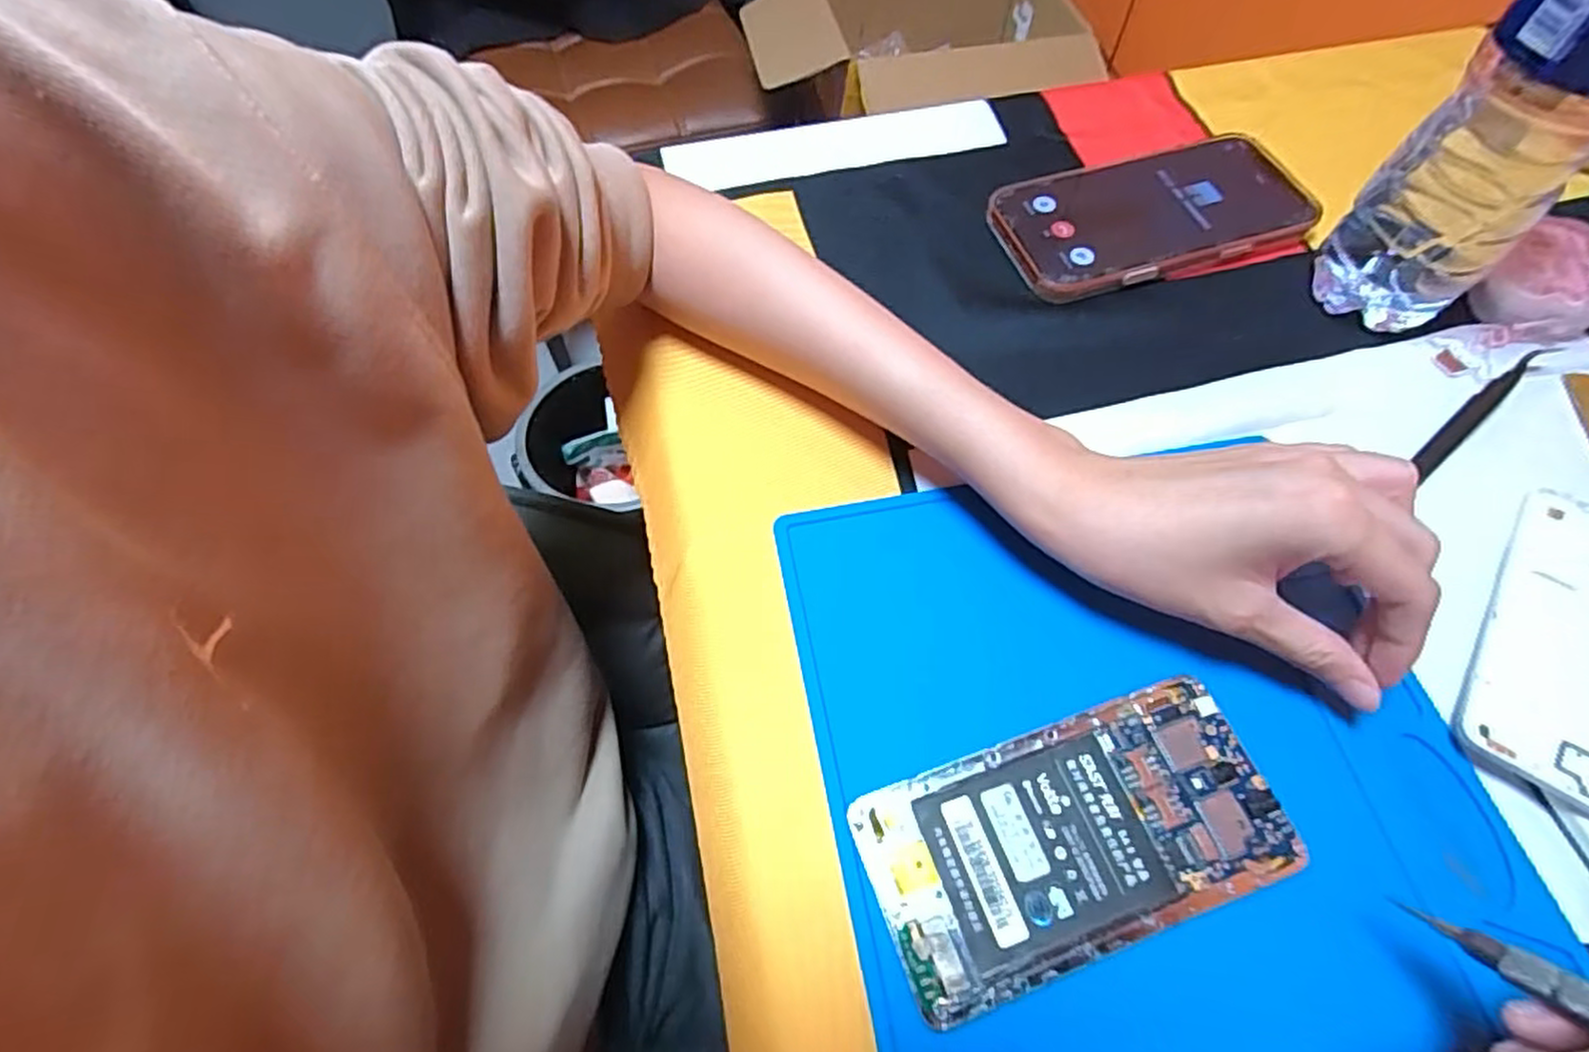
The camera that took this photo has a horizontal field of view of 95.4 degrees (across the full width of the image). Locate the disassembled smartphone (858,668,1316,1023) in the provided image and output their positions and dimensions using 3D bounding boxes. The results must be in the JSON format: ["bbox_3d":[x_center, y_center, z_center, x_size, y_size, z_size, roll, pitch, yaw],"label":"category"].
[{"bbox_3d":[0.096,0.105,0.248,0.140,0.007,0.068,-17,62,-8],"label":"disassembled smartphone"}]

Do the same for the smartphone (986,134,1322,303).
[{"bbox_3d":[0.193,-0.169,0.395,0.164,0.014,0.082,-17,62,-8],"label":"smartphone"}]

